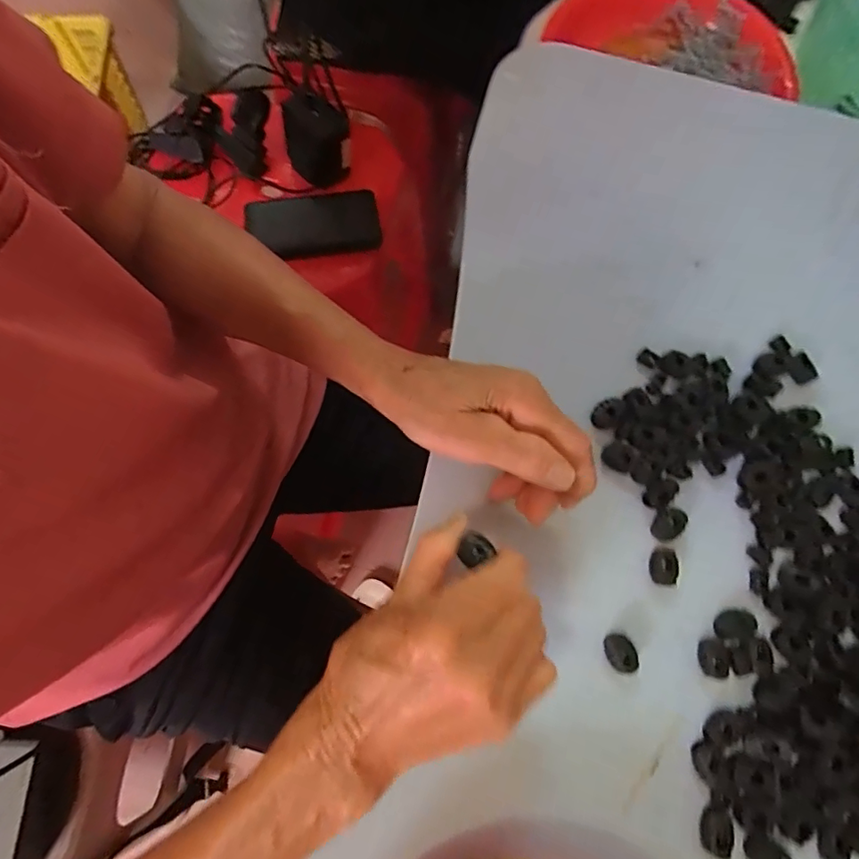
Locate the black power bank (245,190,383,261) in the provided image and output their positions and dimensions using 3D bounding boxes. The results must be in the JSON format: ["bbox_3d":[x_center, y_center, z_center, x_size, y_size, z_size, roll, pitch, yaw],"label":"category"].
[{"bbox_3d":[-0.144,-0.249,0.638,0.175,0.021,0.069,3,110,18],"label":"black power bank"}]

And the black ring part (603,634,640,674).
[{"bbox_3d":[0.109,0.128,0.295,0.016,0.006,0.021,-24,77,-8],"label":"black ring part"}]

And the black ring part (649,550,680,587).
[{"bbox_3d":[0.140,0.082,0.308,0.016,0.008,0.020,16,75,2],"label":"black ring part"}]

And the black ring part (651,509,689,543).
[{"bbox_3d":[0.146,0.058,0.316,0.016,0.006,0.022,44,78,9],"label":"black ring part"}]

